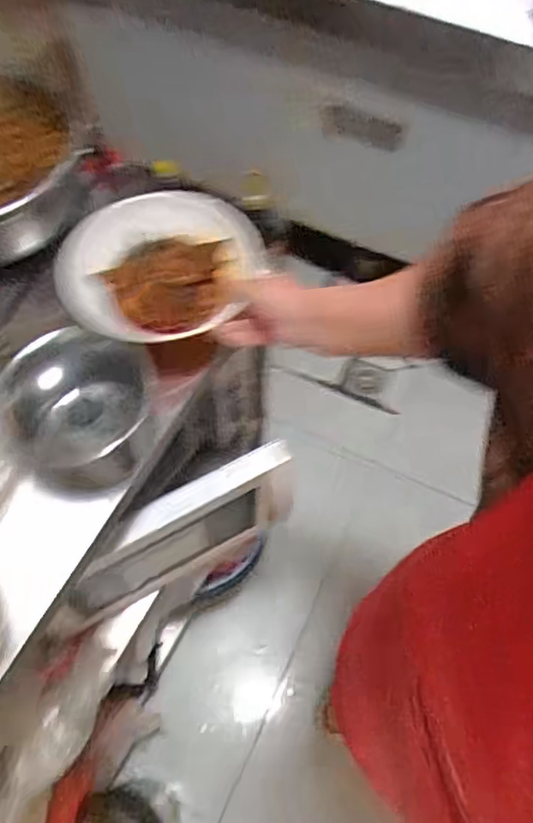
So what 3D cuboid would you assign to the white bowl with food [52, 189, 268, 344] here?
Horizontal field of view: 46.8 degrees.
[{"bbox_3d":[-0.112,-0.146,0.633,0.185,0.052,0.184,1,63,-2],"label":"white bowl with food"}]

